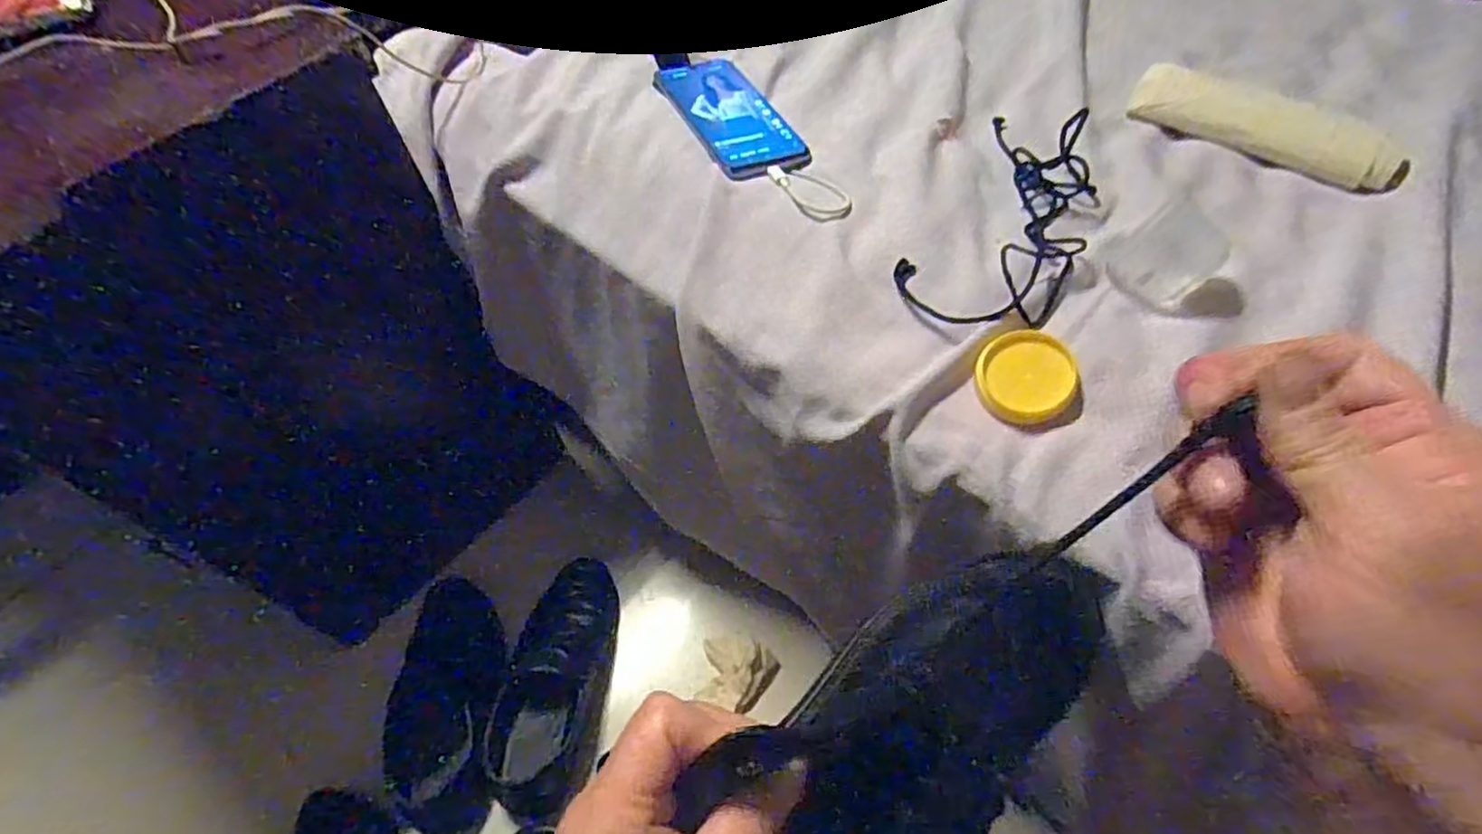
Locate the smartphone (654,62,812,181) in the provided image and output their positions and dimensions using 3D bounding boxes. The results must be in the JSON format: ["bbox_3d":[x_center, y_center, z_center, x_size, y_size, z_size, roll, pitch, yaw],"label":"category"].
[{"bbox_3d":[-0.011,-0.247,0.567,0.074,0.008,0.161,-26,58,-11],"label":"smartphone"}]

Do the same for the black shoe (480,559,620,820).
[{"bbox_3d":[-0.206,0.287,0.815,0.100,0.065,0.234,7,57,10],"label":"black shoe"}]

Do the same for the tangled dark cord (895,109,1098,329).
[{"bbox_3d":[0.188,-0.145,0.475,0.097,0.030,0.204,24,62,20],"label":"tangled dark cord"}]

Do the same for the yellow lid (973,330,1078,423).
[{"bbox_3d":[0.169,-0.024,0.414,0.056,0.010,0.053,-9,64,20],"label":"yellow lid"}]

